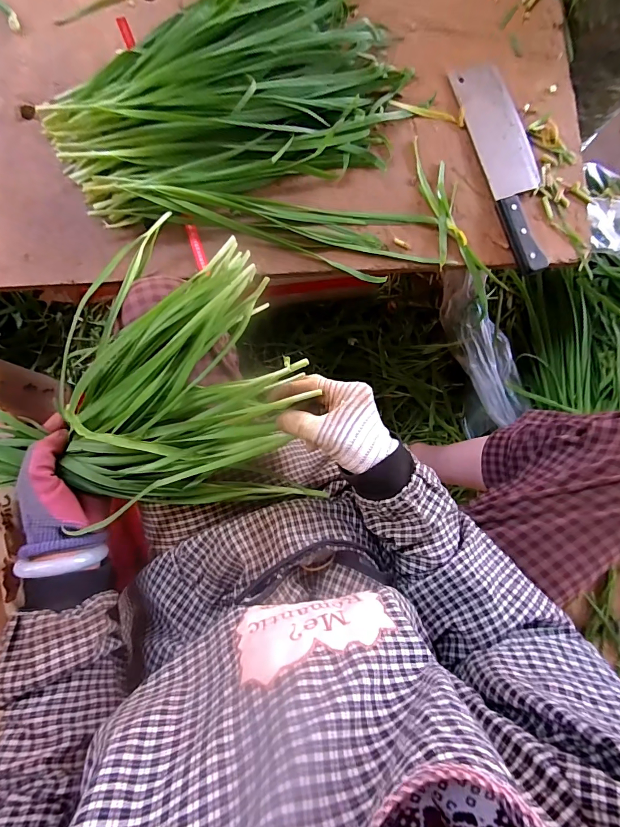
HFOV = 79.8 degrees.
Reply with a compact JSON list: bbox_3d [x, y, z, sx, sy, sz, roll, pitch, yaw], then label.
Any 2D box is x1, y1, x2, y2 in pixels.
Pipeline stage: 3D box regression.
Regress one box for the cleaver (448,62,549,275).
[{"bbox_3d":[0.252,-0.311,0.463,0.074,0.025,0.276,-17,89,-6],"label":"cleaver"}]

